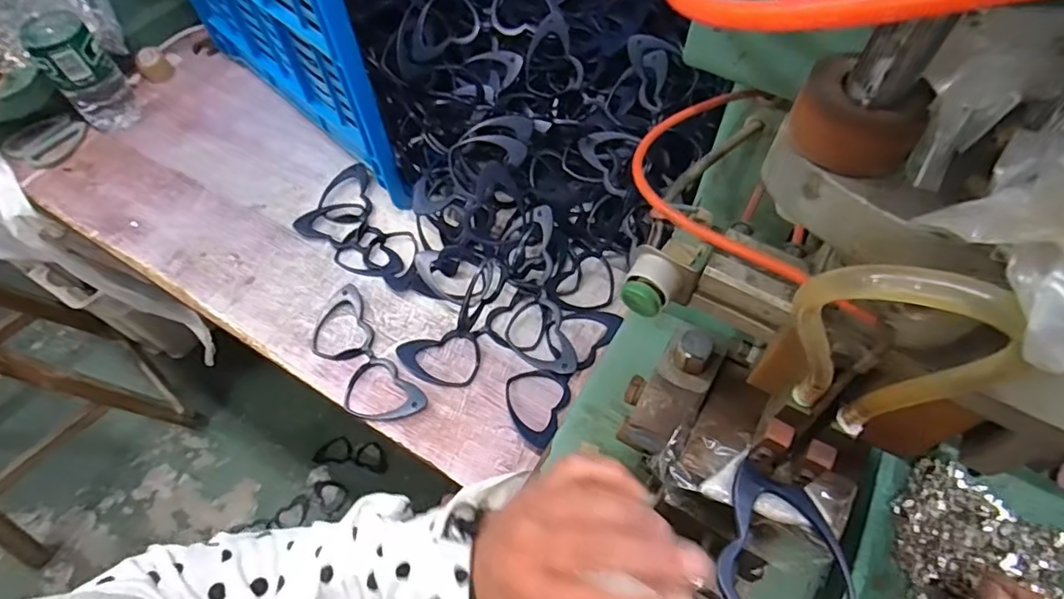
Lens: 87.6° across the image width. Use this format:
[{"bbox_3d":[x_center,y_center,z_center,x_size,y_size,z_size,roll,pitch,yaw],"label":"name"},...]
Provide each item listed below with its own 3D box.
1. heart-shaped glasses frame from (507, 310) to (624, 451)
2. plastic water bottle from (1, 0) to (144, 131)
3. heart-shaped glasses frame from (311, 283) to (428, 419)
[{"bbox_3d":[0.024,0.059,0.501,0.059,0.017,0.151,26,62,16],"label":"heart-shaped glasses frame"},{"bbox_3d":[-0.520,-0.291,0.600,0.067,0.224,0.070,-38,65,-20],"label":"plastic water bottle"},{"bbox_3d":[-0.158,0.053,0.506,0.061,0.015,0.151,-31,63,-17],"label":"heart-shaped glasses frame"}]

